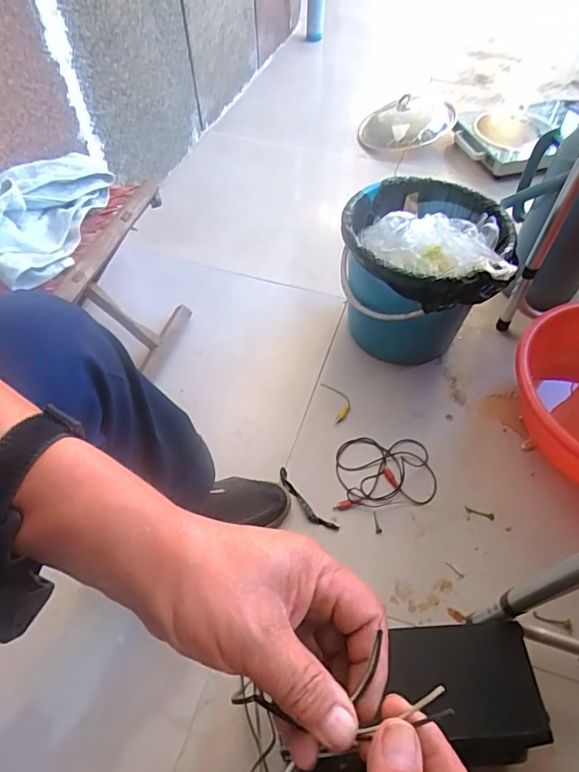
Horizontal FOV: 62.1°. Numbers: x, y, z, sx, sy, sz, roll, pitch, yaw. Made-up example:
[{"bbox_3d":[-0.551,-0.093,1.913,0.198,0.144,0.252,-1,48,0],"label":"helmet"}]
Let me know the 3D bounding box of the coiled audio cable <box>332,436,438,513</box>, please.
[{"bbox_3d":[0.155,0.140,0.798,0.167,0.010,0.124,-3,55,-2],"label":"coiled audio cable"}]

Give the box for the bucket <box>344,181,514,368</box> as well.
[{"bbox_3d":[0.226,-0.186,0.871,0.263,0.270,0.242,0,55,0],"label":"bucket"}]

